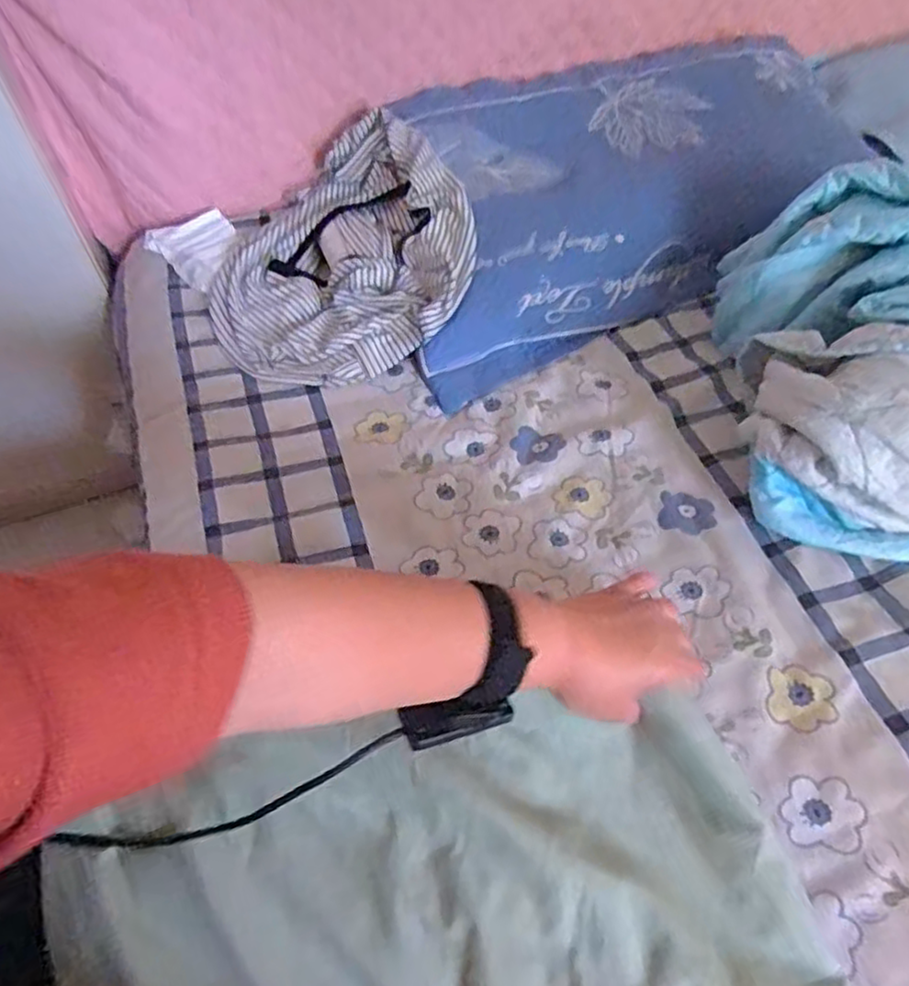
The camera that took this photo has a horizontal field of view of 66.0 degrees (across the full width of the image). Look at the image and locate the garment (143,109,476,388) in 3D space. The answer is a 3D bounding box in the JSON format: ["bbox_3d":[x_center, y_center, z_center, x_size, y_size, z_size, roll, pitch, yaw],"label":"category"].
[{"bbox_3d":[-0.160,-0.286,0.877,0.362,0.050,0.338,-6,64,12],"label":"garment"}]

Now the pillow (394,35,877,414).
[{"bbox_3d":[0.219,-0.418,0.903,0.711,0.078,0.459,-21,71,-12],"label":"pillow"}]

